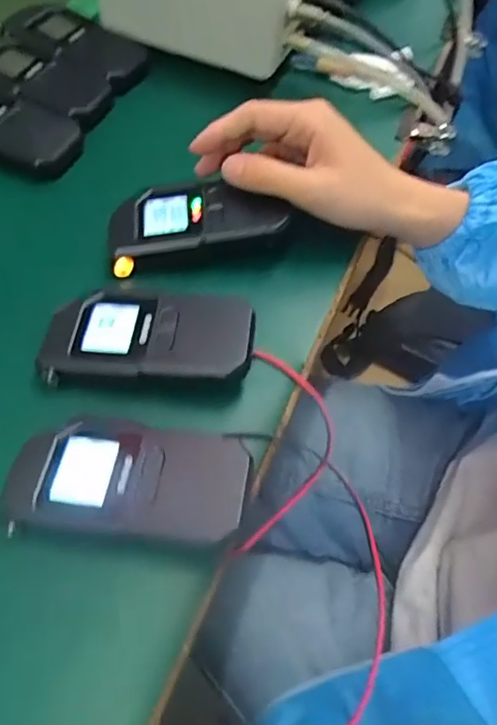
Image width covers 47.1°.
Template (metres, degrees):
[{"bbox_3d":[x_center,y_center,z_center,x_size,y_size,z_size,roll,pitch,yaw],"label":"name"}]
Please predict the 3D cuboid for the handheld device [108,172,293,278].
[{"bbox_3d":[-0.036,-0.094,0.372,0.112,0.029,0.054,-11,57,-5],"label":"handheld device"}]

